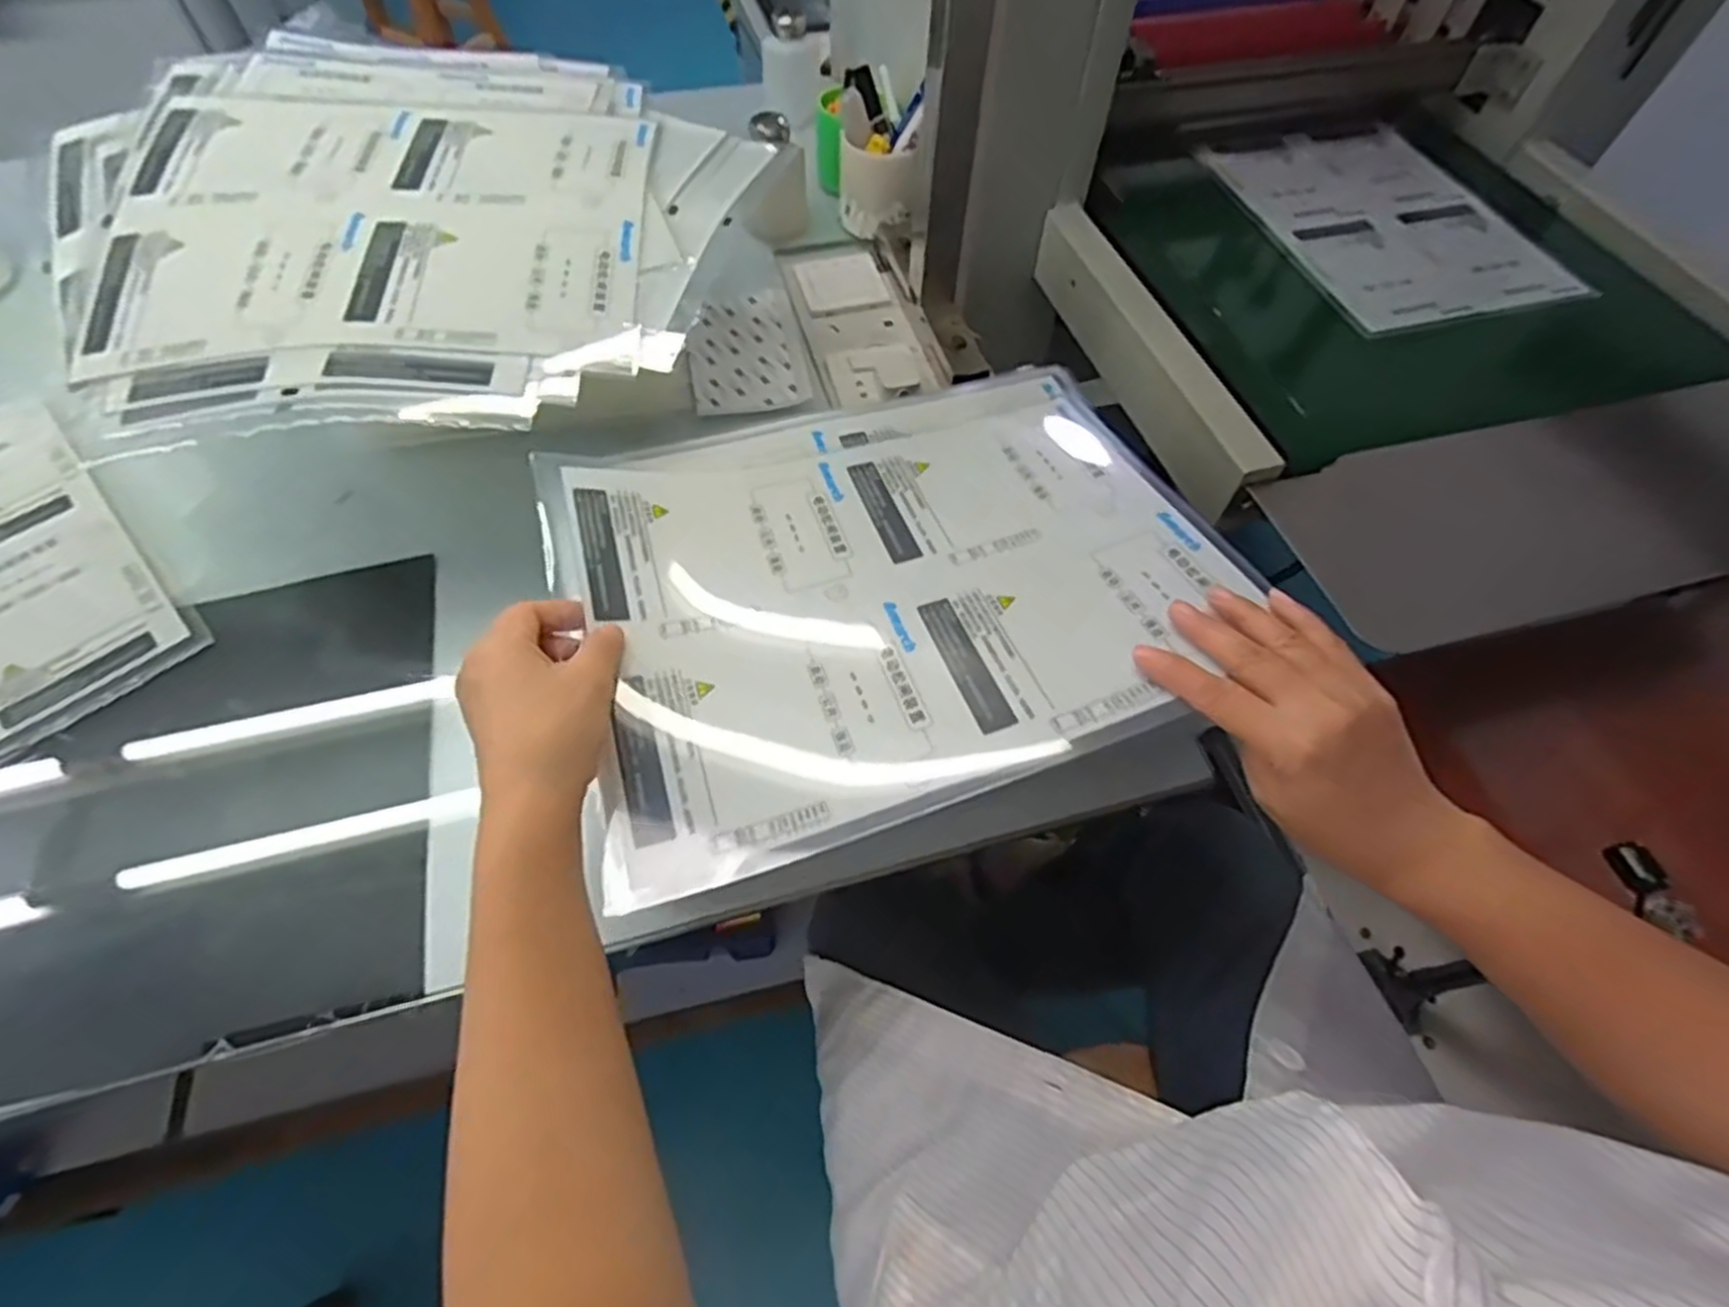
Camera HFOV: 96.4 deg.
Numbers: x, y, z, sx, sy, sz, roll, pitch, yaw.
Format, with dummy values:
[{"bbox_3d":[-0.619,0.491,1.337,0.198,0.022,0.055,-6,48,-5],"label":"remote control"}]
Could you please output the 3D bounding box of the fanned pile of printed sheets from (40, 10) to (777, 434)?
[{"bbox_3d":[-0.342,-0.329,0.565,0.465,0.045,0.427,0,58,-1],"label":"fanned pile of printed sheets"}]

